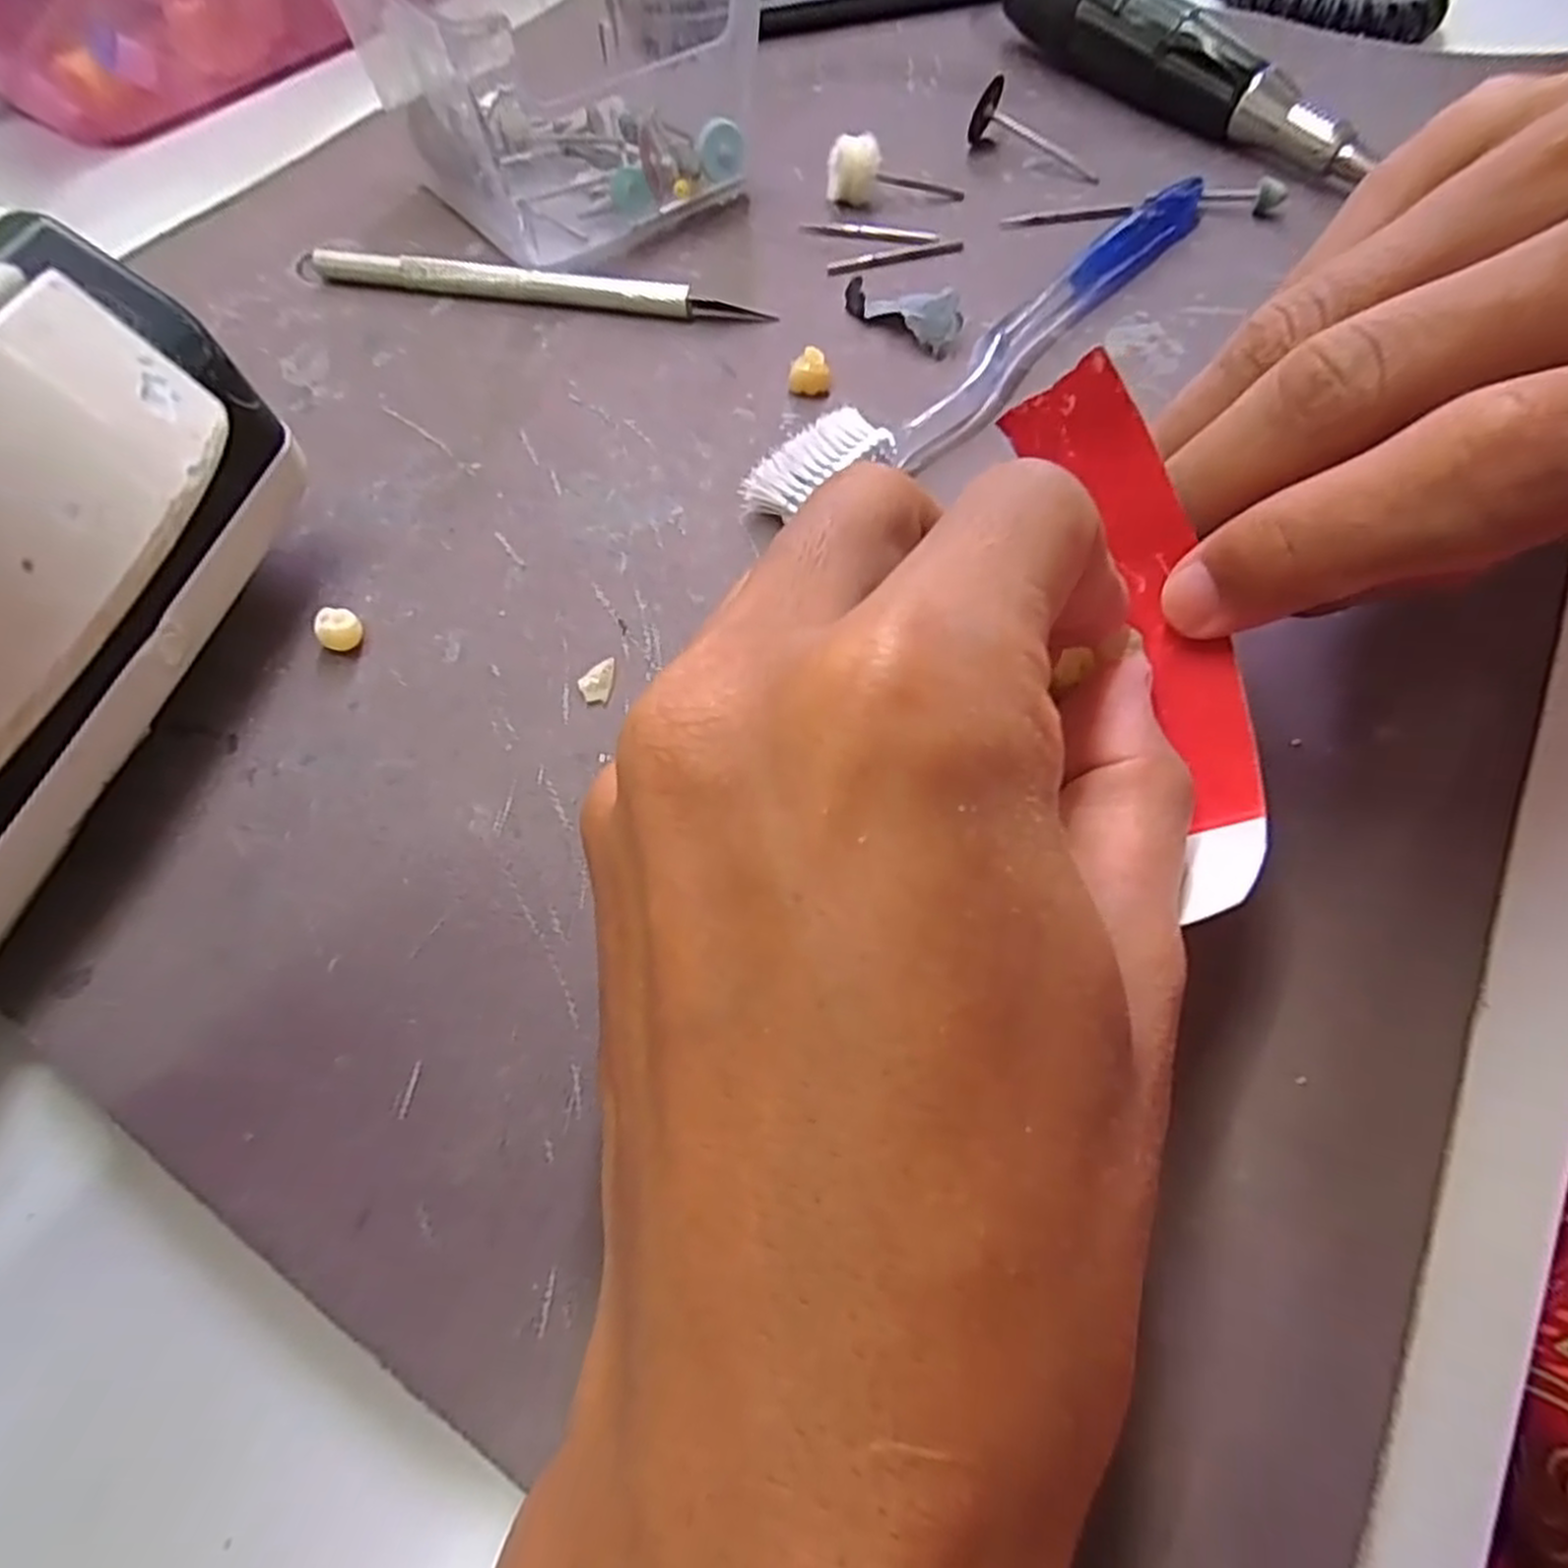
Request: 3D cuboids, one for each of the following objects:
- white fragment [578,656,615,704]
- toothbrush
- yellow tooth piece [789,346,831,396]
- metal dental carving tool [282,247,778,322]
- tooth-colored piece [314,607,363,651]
[{"bbox_3d":[-0.040,-0.023,0.167,0.007,0.004,0.011,4,63,3],"label":"white fragment"},{"bbox_3d":[0.063,-0.121,0.212,0.185,0.012,0.021,-41,69,-18],"label":"toothbrush"},{"bbox_3d":[0.007,-0.110,0.208,0.011,0.010,0.006,3,63,2],"label":"yellow tooth piece"},{"bbox_3d":[-0.078,-0.148,0.229,0.143,0.009,0.008,8,63,5],"label":"metal dental carving tool"},{"bbox_3d":[-0.098,-0.034,0.171,0.007,0.008,0.007,-6,63,-2],"label":"tooth-colored piece"}]

